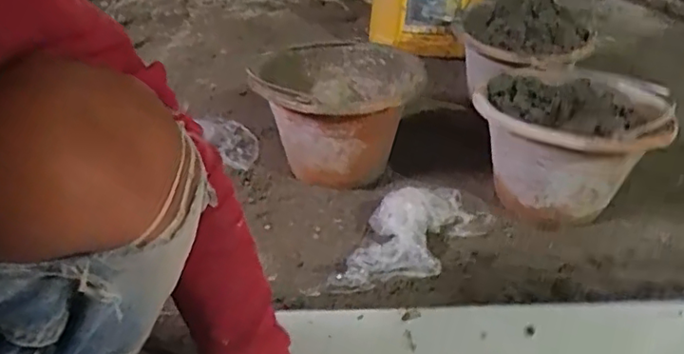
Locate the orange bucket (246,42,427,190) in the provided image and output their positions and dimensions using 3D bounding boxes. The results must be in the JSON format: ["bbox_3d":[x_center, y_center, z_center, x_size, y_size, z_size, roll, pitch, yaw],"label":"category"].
[{"bbox_3d":[-0.007,-0.096,0.929,0.241,0.165,0.250,-1,33,1],"label":"orange bucket"}]

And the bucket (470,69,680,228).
[{"bbox_3d":[0.319,-0.045,0.853,0.241,0.156,0.231,-1,33,1],"label":"bucket"}]

